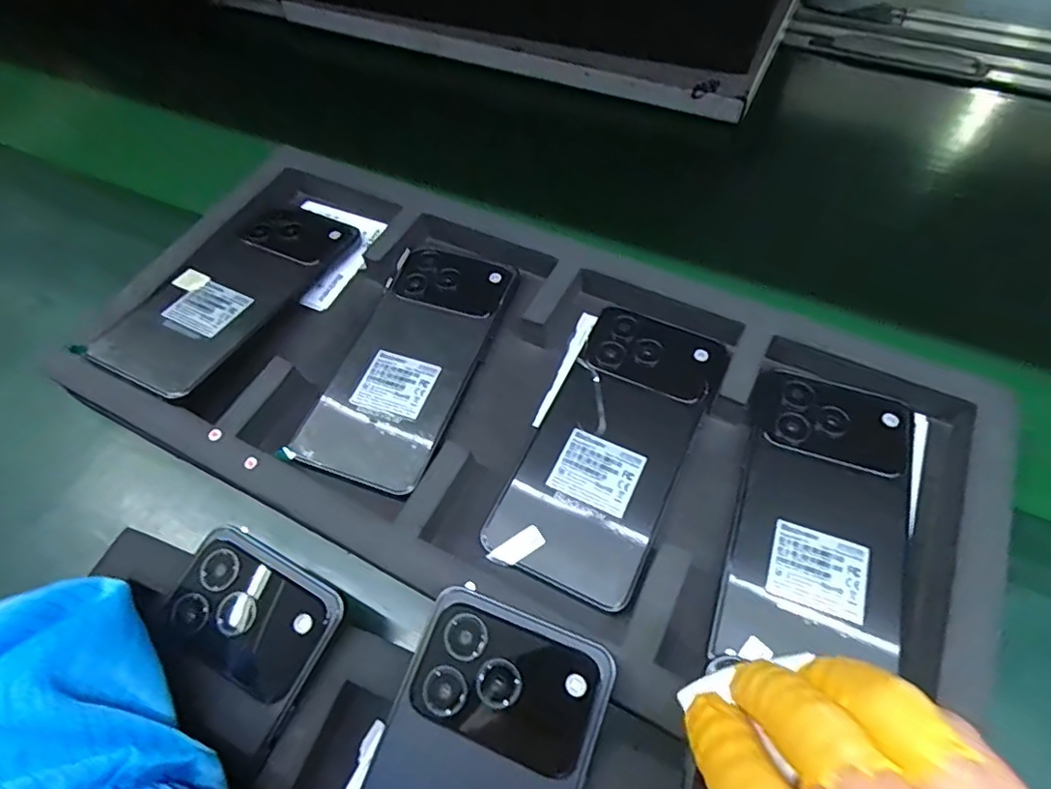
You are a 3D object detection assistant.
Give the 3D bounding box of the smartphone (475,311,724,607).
[{"bbox_3d":[0.046,0.023,0.298,0.076,0.008,0.158,23,63,16],"label":"smartphone"}]

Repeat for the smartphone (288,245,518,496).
[{"bbox_3d":[-0.066,-0.023,0.330,0.074,0.009,0.156,16,61,12],"label":"smartphone"}]

